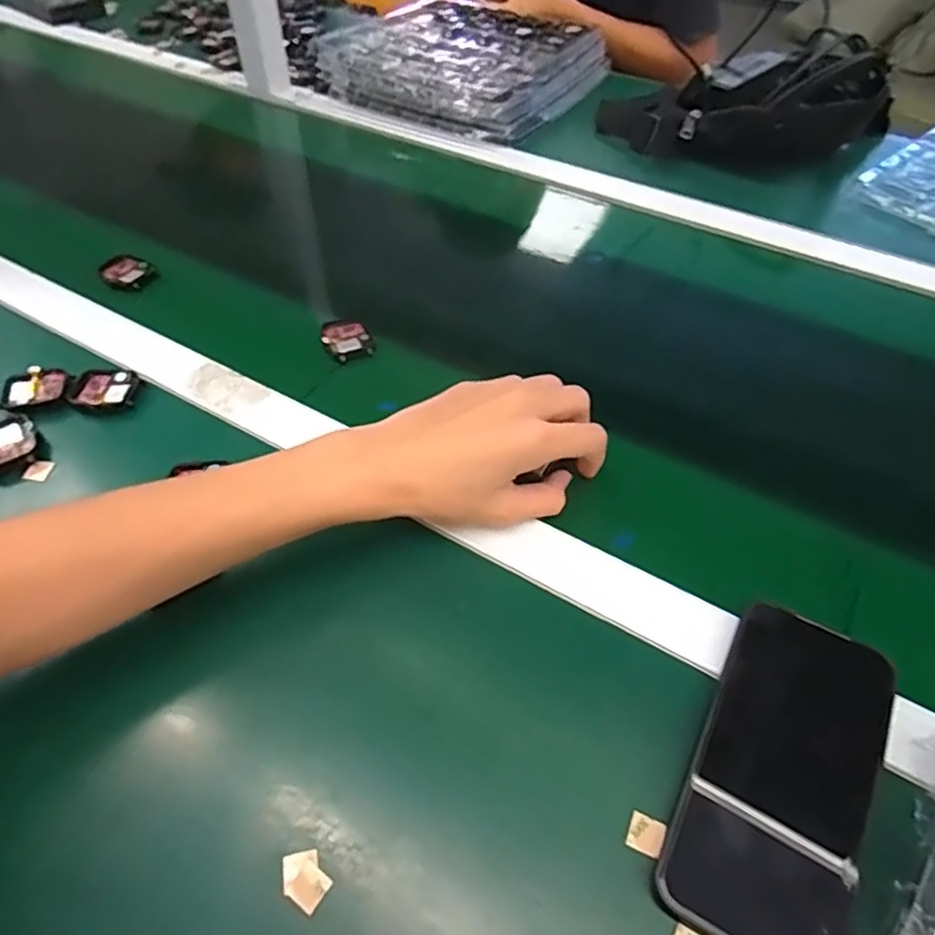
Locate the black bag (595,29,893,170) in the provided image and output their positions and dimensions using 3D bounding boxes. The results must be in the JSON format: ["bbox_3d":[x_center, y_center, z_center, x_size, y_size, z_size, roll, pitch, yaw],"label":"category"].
[{"bbox_3d":[0.326,-0.431,0.738,0.337,0.104,0.148,10,51,8],"label":"black bag"}]

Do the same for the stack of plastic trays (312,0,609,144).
[{"bbox_3d":[-0.004,-0.524,0.844,0.292,0.051,0.267,25,54,19],"label":"stack of plastic trays"}]

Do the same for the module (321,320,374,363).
[{"bbox_3d":[-0.097,-0.103,0.527,0.038,0.010,0.040,-10,51,-8],"label":"module"}]

